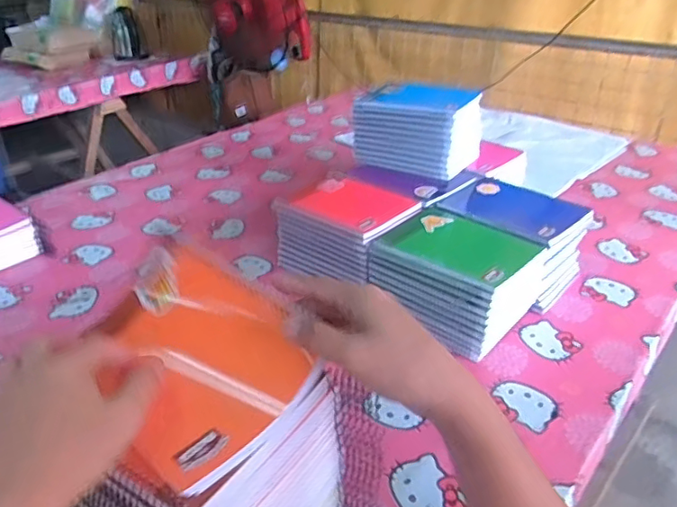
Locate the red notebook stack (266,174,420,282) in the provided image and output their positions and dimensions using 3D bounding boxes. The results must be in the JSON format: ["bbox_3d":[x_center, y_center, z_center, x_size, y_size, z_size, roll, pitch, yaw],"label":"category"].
[{"bbox_3d":[0.010,-0.026,0.960,0.215,0.136,0.157,21,37,31],"label":"red notebook stack"}]

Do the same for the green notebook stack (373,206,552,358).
[{"bbox_3d":[0.170,0.033,0.836,0.205,0.121,0.174,25,39,37],"label":"green notebook stack"}]

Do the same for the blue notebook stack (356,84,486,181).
[{"bbox_3d":[0.142,-0.235,1.052,0.207,0.123,0.146,21,37,32],"label":"blue notebook stack"}]

